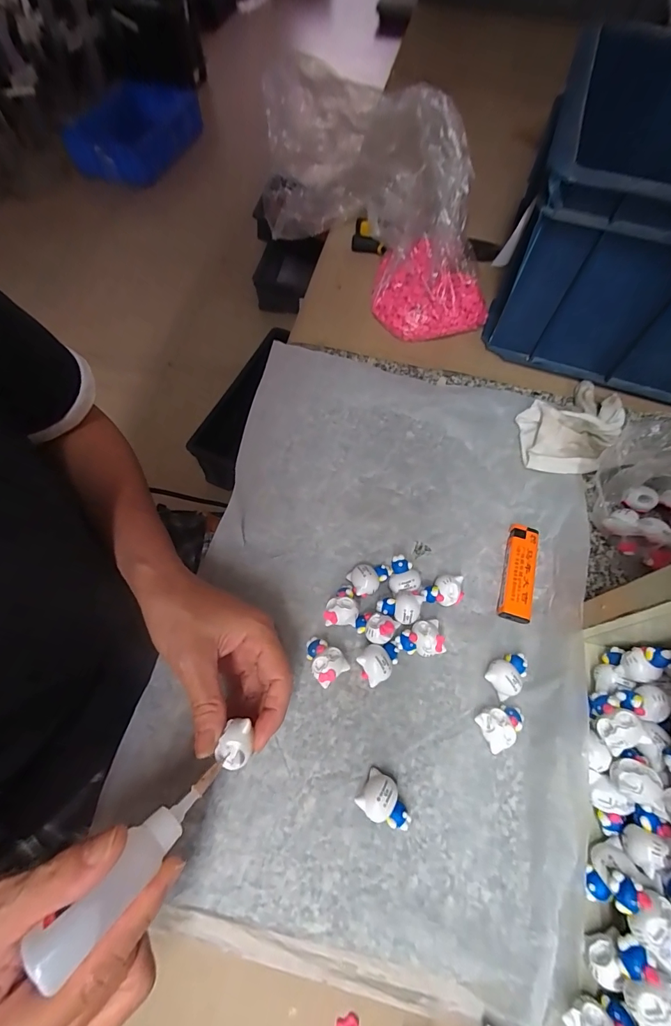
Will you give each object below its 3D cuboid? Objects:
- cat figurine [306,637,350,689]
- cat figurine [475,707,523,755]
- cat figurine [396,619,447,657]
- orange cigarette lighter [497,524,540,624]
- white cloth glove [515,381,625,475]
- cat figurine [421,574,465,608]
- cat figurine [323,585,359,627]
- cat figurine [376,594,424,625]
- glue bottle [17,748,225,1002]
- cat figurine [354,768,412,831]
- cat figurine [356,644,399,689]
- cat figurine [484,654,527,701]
[{"bbox_3d":[-0.009,0.109,0.299,0.025,0.020,0.034,-37,71,-16],"label":"cat figurine"},{"bbox_3d":[0.118,0.149,0.282,0.033,0.018,0.025,-23,68,-11],"label":"cat figurine"},{"bbox_3d":[0.064,0.098,0.306,0.034,0.019,0.025,-7,65,-5],"label":"cat figurine"},{"bbox_3d":[0.151,0.048,0.330,0.025,0.012,0.081,18,66,7],"label":"orange cigarette lighter"},{"bbox_3d":[0.227,-0.088,0.385,0.079,0.031,0.123,38,70,15],"label":"white cloth glove"},{"bbox_3d":[0.085,0.062,0.320,0.033,0.019,0.020,5,65,1],"label":"cat figurine"},{"bbox_3d":[0.004,0.074,0.316,0.025,0.019,0.031,1,65,-1],"label":"cat figurine"},{"bbox_3d":[0.050,0.073,0.313,0.032,0.016,0.022,18,66,7],"label":"cat figurine"},{"bbox_3d":[-0.087,0.153,0.184,0.021,0.017,0.095,35,28,14],"label":"glue bottle"},{"bbox_3d":[0.033,0.189,0.260,0.034,0.021,0.024,37,70,15],"label":"cat figurine"},{"bbox_3d":[0.033,0.110,0.298,0.032,0.021,0.024,-32,70,-15],"label":"cat figurine"},{"bbox_3d":[0.129,0.118,0.296,0.033,0.018,0.025,-35,71,-16],"label":"cat figurine"}]

